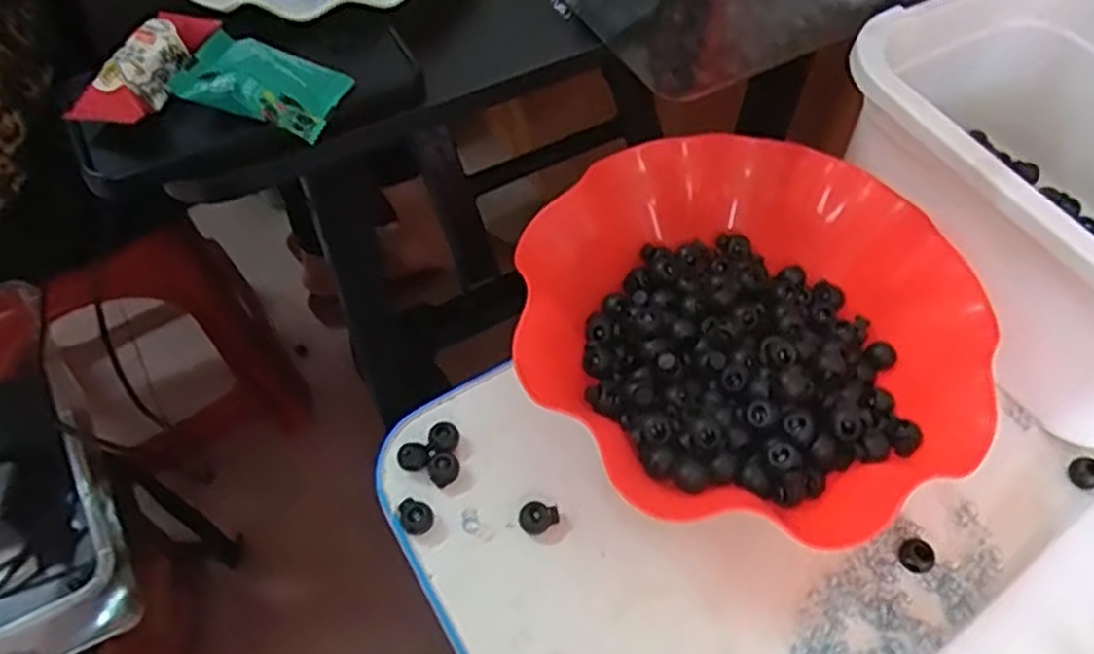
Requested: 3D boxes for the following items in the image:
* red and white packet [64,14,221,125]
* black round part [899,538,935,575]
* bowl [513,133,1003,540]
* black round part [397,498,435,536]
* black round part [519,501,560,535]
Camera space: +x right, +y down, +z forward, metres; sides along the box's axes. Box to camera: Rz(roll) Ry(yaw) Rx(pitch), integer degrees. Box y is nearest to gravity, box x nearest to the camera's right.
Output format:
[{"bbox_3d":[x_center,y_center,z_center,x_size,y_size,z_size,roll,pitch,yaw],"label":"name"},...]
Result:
[{"bbox_3d":[-0.187,-0.121,0.366,0.025,0.034,0.076,29,62,16],"label":"red and white packet"},{"bbox_3d":[0.177,0.109,0.369,0.015,0.008,0.016,1,58,-1],"label":"black round part"},{"bbox_3d":[0.098,0.003,0.400,0.214,0.063,0.213,1,58,-1],"label":"bowl"},{"bbox_3d":[-0.063,0.092,0.375,0.015,0.010,0.017,-21,61,-14],"label":"black round part"},{"bbox_3d":[-0.004,0.092,0.376,0.019,0.007,0.015,1,58,-1],"label":"black round part"}]

